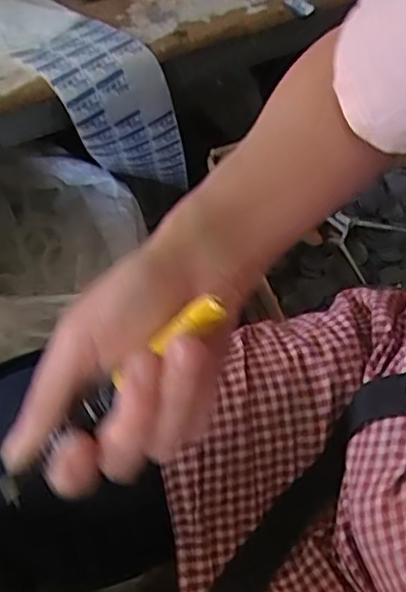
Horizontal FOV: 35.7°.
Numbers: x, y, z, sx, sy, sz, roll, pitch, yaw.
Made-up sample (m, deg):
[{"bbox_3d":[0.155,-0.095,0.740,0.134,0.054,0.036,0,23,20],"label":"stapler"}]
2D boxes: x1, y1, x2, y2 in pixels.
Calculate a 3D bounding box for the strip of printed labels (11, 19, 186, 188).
[{"bbox_3d":[-0.086,-0.203,0.713,0.110,0.233,0.110,-38,56,3],"label":"strip of printed labels"}]

